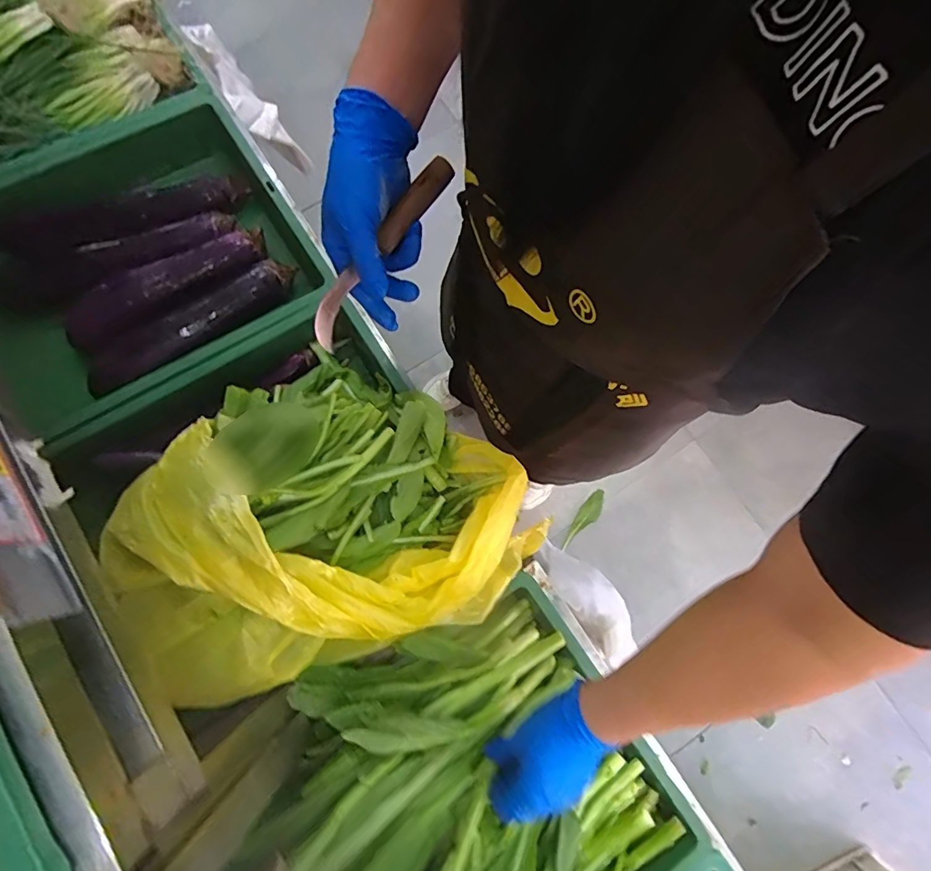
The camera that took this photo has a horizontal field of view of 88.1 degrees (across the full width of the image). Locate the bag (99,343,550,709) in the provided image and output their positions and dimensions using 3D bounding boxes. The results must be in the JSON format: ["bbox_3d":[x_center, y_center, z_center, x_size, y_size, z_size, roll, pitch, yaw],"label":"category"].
[{"bbox_3d":[-0.134,0.101,0.482,0.355,0.166,0.337,32,81,5],"label":"bag"}]

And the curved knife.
[{"bbox_3d":[-0.072,-0.154,0.401,0.023,0.023,0.183,40,93,6],"label":"curved knife"}]

